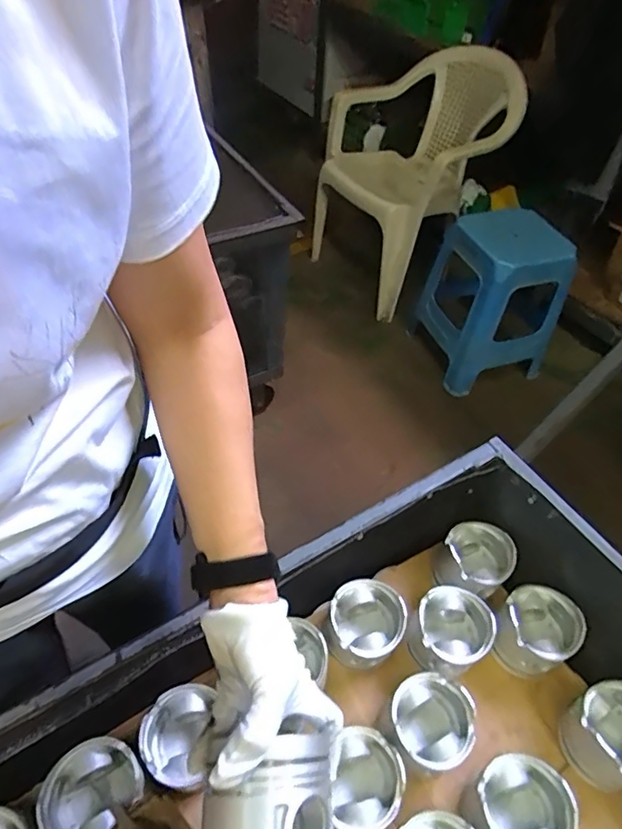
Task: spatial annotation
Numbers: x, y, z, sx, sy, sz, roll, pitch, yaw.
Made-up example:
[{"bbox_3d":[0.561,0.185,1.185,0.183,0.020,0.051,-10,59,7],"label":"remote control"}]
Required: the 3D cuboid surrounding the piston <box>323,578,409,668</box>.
[{"bbox_3d":[0.065,0.270,0.654,0.097,0.080,0.096,2,50,-3],"label":"piston"}]

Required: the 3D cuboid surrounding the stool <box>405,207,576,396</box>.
[{"bbox_3d":[0.570,-0.378,1.617,0.366,0.406,0.444,-15,53,-17],"label":"stool"}]

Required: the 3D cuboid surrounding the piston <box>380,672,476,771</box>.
[{"bbox_3d":[0.131,0.365,0.602,0.094,0.093,0.094,2,50,-3],"label":"piston"}]

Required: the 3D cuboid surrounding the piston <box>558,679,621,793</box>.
[{"bbox_3d":[0.353,0.376,0.606,0.097,0.090,0.093,2,50,-3],"label":"piston"}]

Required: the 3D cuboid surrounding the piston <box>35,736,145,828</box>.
[{"bbox_3d":[-0.225,0.394,0.533,0.080,0.077,0.088,2,50,-3],"label":"piston"}]

